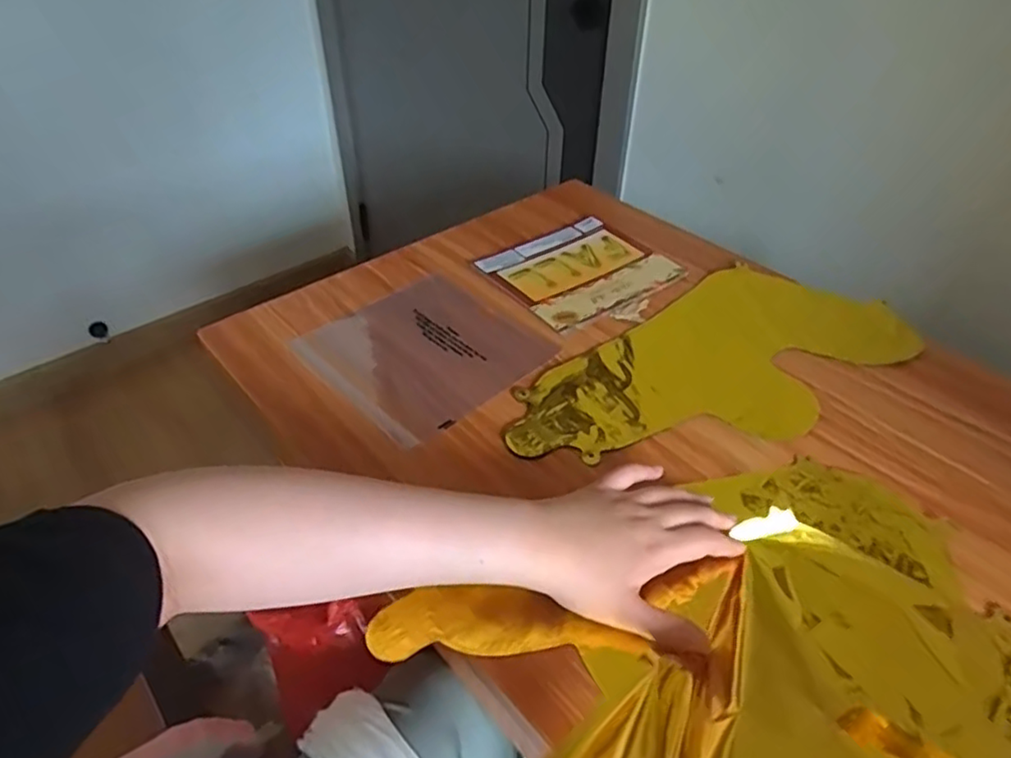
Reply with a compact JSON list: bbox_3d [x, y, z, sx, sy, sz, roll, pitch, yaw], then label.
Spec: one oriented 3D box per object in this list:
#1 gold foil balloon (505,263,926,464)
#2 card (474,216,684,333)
[{"bbox_3d":[0.200,-0.011,0.623,0.418,0.006,0.193,-26,48,-26],"label":"gold foil balloon"},{"bbox_3d":[0.084,-0.127,0.748,0.183,0.007,0.163,-26,48,-25],"label":"card"}]

